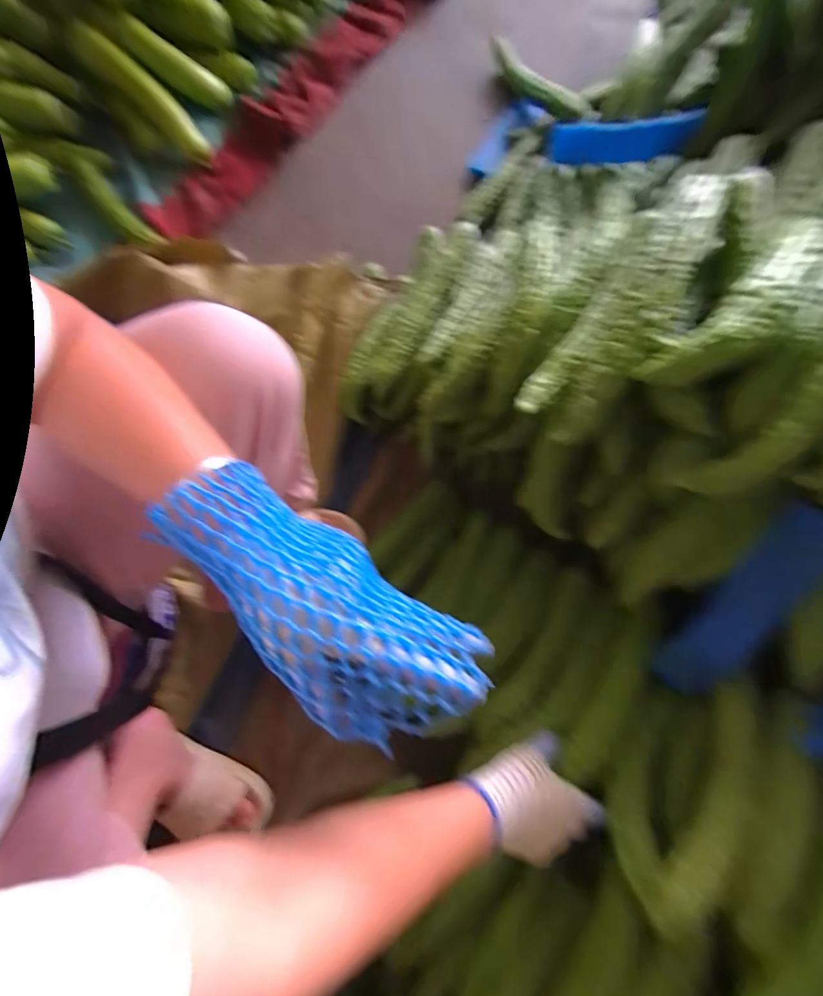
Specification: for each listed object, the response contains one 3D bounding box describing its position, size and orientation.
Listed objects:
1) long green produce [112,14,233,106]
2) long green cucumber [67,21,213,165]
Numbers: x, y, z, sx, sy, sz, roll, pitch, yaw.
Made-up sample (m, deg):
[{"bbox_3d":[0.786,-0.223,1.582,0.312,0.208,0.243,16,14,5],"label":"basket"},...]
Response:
[{"bbox_3d":[-0.441,-0.807,0.832,0.192,0.057,0.044,22,74,-23],"label":"long green produce"},{"bbox_3d":[-0.488,-0.738,0.825,0.253,0.057,0.063,35,76,-25],"label":"long green cucumber"}]

